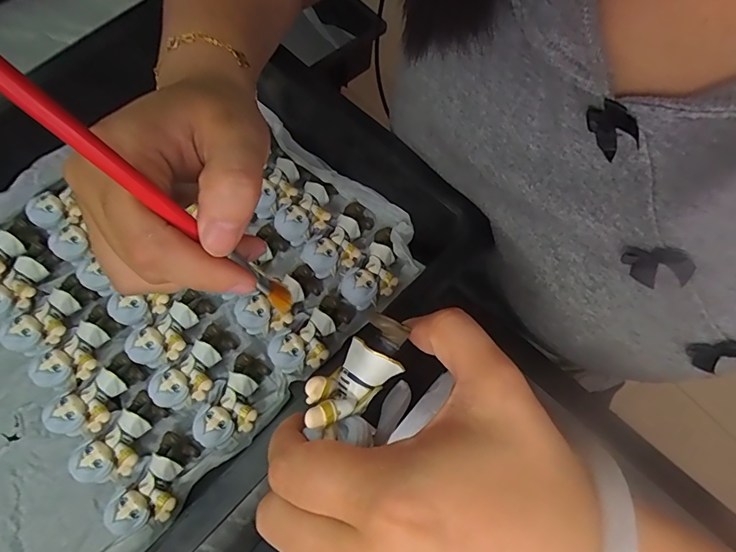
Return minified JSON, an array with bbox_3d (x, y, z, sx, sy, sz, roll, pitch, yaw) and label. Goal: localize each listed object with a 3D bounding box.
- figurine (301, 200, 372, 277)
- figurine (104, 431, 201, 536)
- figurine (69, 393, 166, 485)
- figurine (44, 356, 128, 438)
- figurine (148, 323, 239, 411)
[{"bbox_3d":[-0.020,-0.029,0.342,0.033,0.029,0.064,29,72,8],"label":"figurine"},{"bbox_3d":[-0.139,0.136,0.284,0.040,0.021,0.059,36,73,11],"label":"figurine"},{"bbox_3d":[-0.165,0.109,0.294,0.034,0.028,0.059,24,71,7],"label":"figurine"},{"bbox_3d":[-0.186,0.084,0.301,0.033,0.023,0.062,38,62,15],"label":"figurine"},{"bbox_3d":[-0.121,0.065,0.307,0.032,0.018,0.063,31,60,14],"label":"figurine"}]

